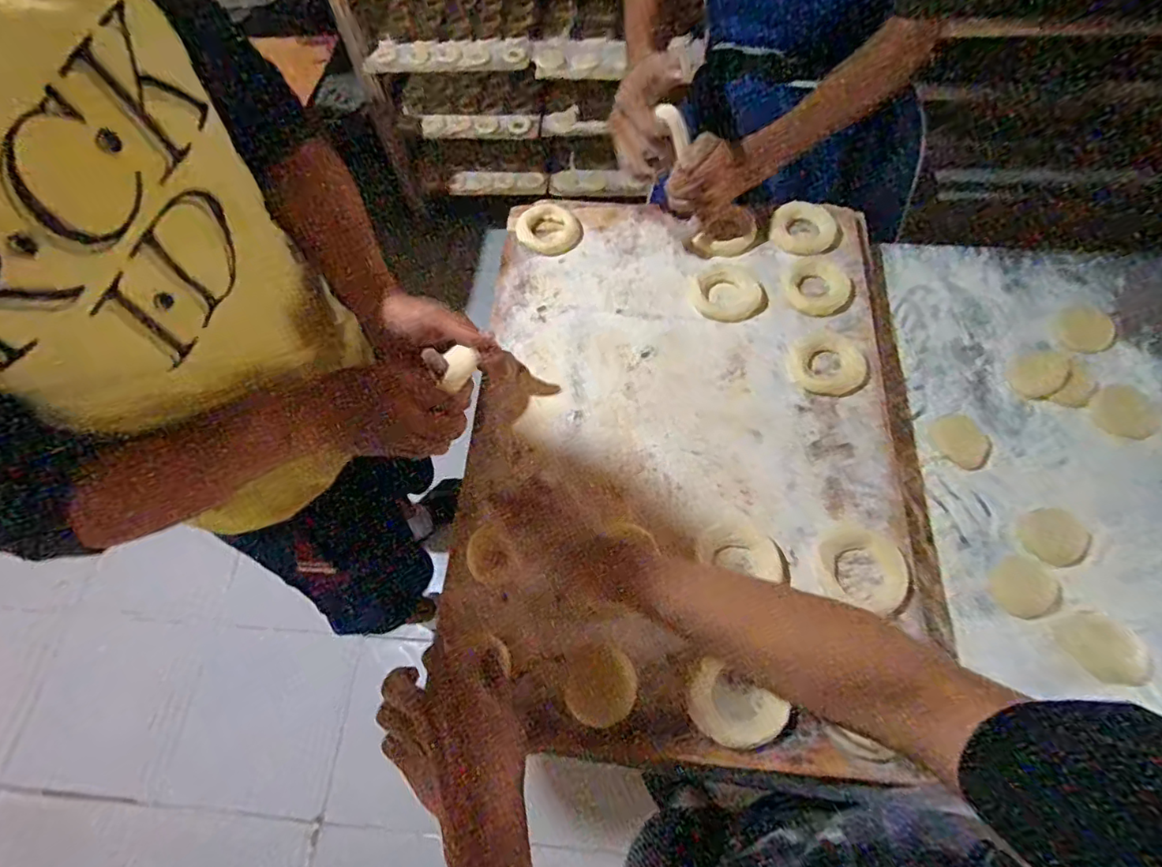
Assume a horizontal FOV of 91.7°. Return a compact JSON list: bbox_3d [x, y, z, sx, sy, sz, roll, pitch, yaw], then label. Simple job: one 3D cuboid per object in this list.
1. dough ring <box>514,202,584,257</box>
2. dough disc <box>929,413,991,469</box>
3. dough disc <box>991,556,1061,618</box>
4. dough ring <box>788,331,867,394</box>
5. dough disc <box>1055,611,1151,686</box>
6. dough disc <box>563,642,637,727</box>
[{"bbox_3d":[-0.040,-0.255,0.703,0.076,0.013,0.076,-1,65,3],"label":"dough ring"},{"bbox_3d":[0.421,0.007,0.624,0.053,0.008,0.064,-16,65,-4],"label":"dough disc"},{"bbox_3d":[0.433,0.150,0.553,0.061,0.005,0.055,-27,66,-9],"label":"dough disc"},{"bbox_3d":[0.263,-0.075,0.600,0.076,0.009,0.070,-1,65,3],"label":"dough ring"},{"bbox_3d":[0.488,0.199,0.526,0.056,0.008,0.071,-39,69,-14],"label":"dough disc"},{"bbox_3d":[0.017,0.210,0.472,0.059,0.008,0.060,-1,65,3],"label":"dough disc"}]

